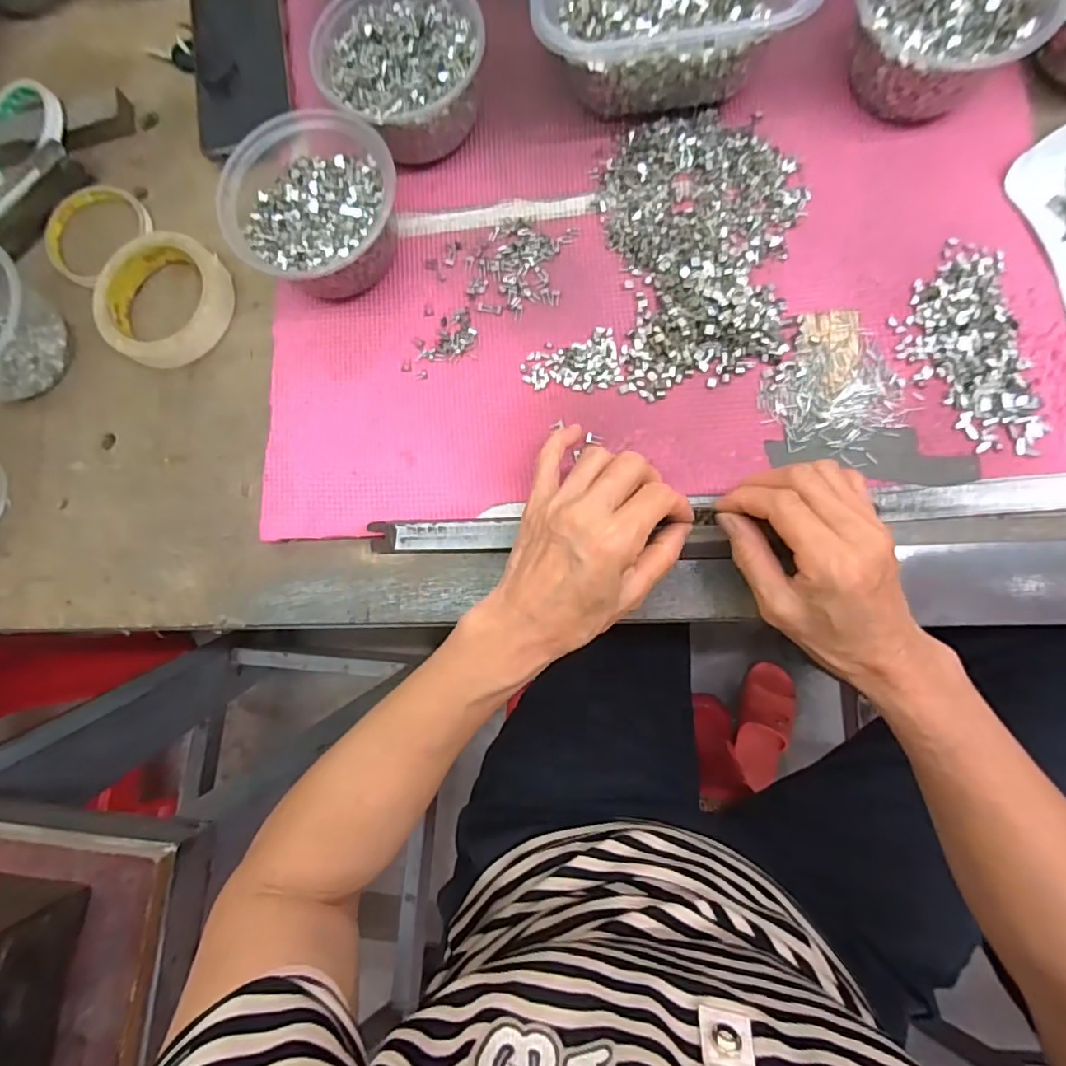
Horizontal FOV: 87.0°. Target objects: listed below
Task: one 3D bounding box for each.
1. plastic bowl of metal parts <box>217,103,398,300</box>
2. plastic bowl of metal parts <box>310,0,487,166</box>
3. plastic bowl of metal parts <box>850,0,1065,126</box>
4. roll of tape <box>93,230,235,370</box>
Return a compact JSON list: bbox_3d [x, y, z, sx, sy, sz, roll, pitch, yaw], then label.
[{"bbox_3d":[-0.144,-0.217,0.385,0.110,0.062,0.104,-1,81,6],"label":"plastic bowl of metal parts"},{"bbox_3d":[-0.090,-0.325,0.396,0.110,0.056,0.115,-1,81,6],"label":"plastic bowl of metal parts"},{"bbox_3d":[0.266,-0.336,0.356,0.117,0.057,0.138,37,87,11],"label":"plastic bowl of metal parts"},{"bbox_3d":[-0.280,-0.177,0.422,0.099,0.018,0.096,-1,83,7],"label":"roll of tape"}]

